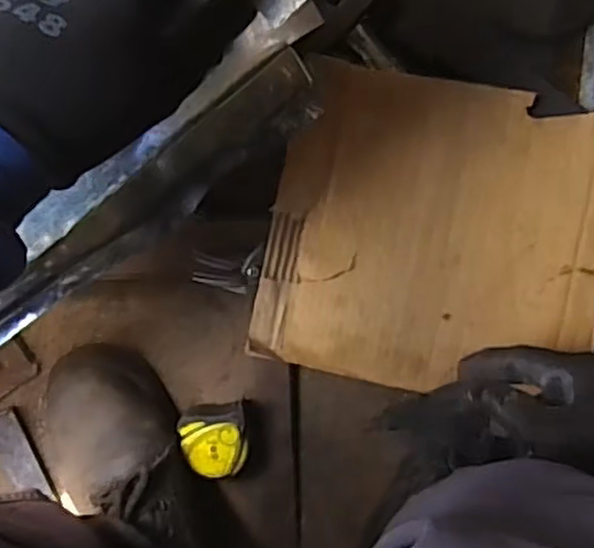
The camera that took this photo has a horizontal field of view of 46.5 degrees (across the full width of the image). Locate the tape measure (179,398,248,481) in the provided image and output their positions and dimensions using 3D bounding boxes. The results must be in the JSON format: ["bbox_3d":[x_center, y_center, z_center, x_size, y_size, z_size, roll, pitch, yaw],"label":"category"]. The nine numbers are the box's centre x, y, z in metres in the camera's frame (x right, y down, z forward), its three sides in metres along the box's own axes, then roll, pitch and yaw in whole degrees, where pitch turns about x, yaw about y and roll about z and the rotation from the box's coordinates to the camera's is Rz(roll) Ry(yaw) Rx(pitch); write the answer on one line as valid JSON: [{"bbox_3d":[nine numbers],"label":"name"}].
[{"bbox_3d":[-0.074,0.154,0.647,0.061,0.032,0.065,-10,95,3],"label":"tape measure"}]

